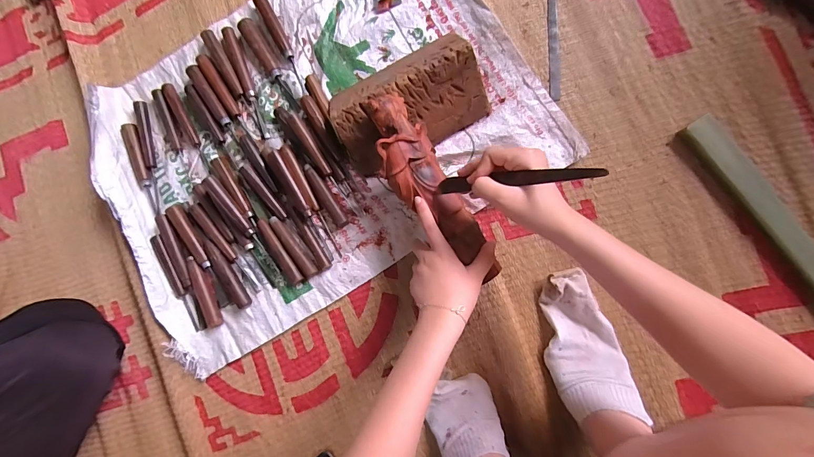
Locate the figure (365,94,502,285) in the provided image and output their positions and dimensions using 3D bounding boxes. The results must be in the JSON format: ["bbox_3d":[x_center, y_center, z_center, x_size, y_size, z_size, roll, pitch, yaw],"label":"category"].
[{"bbox_3d":[0.029,-0.048,0.472,0.071,0.047,0.258,-33,88,6],"label":"figure"}]

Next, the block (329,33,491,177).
[{"bbox_3d":[-0.004,-0.179,0.517,0.207,0.066,0.134,-27,85,7],"label":"block"}]

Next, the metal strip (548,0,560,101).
[{"bbox_3d":[0.208,-0.264,0.529,0.015,0.009,0.159,-1,88,8],"label":"metal strip"}]

